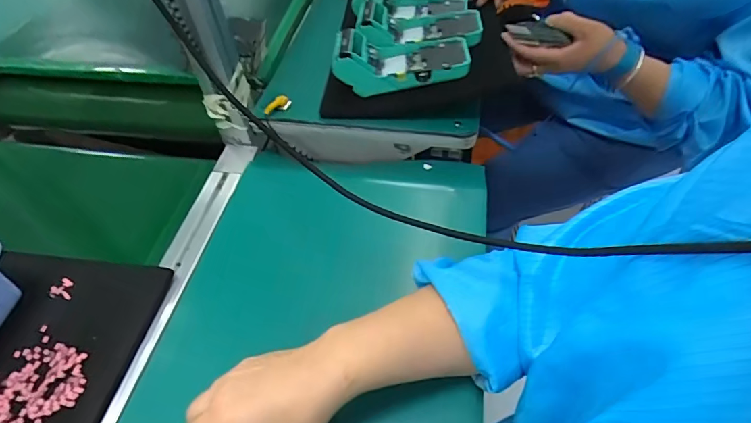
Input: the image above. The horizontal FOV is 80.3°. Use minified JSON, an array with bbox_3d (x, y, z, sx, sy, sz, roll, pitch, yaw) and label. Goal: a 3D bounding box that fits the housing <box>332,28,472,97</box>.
[{"bbox_3d":[0.035,-0.202,0.595,0.178,0.057,0.069,-1,51,2],"label":"housing"}]

